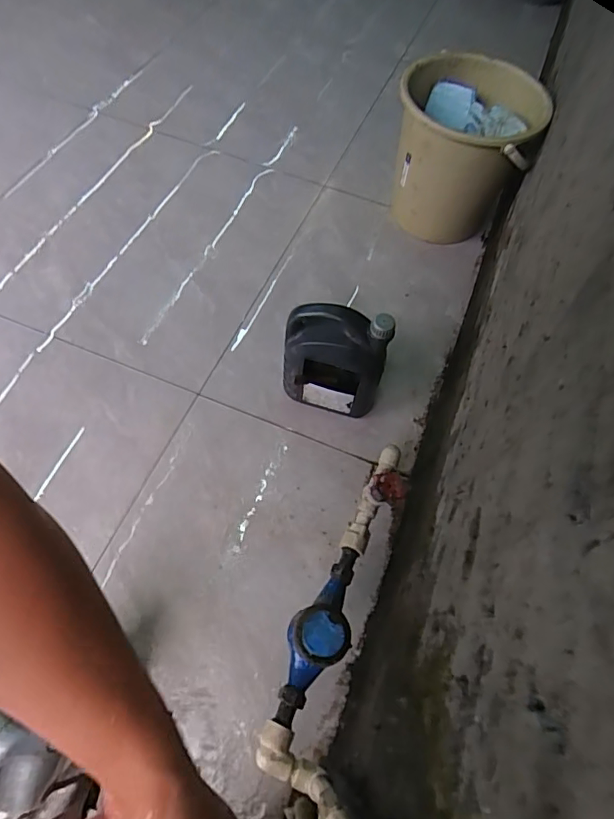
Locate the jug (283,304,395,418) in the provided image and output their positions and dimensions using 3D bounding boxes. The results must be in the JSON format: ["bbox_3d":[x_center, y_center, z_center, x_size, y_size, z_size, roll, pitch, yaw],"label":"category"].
[{"bbox_3d":[0.054,-0.094,1.047,0.207,0.288,0.094,6,62,-1],"label":"jug"}]

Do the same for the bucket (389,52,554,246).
[{"bbox_3d":[0.429,-0.727,1.470,0.367,0.432,0.373,2,62,-3],"label":"bucket"}]

